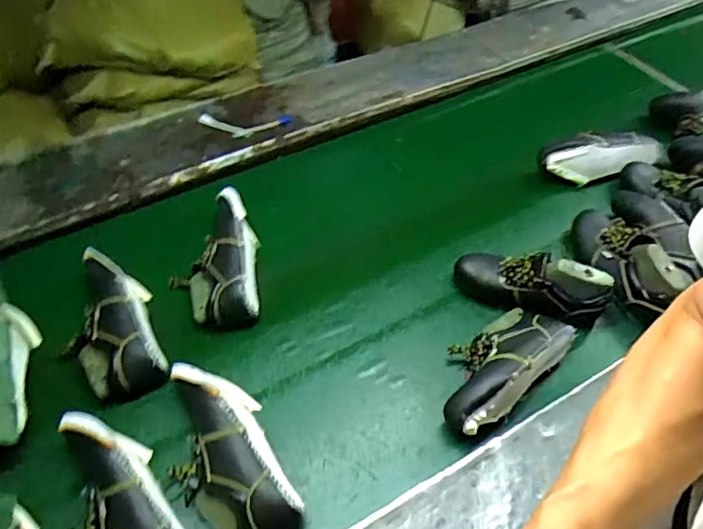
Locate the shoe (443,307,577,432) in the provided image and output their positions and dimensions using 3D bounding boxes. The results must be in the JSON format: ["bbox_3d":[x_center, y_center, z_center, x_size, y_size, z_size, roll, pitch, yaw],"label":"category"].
[{"bbox_3d":[0.232,0.157,0.865,0.251,0.090,0.129,-32,56,-24],"label":"shoe"}]

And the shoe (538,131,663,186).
[{"bbox_3d":[0.536,-0.230,1.158,0.264,0.082,0.077,-10,50,-7],"label":"shoe"}]

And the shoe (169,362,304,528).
[{"bbox_3d":[-0.184,0.264,0.766,0.144,0.100,0.311,-26,54,-20],"label":"shoe"}]

